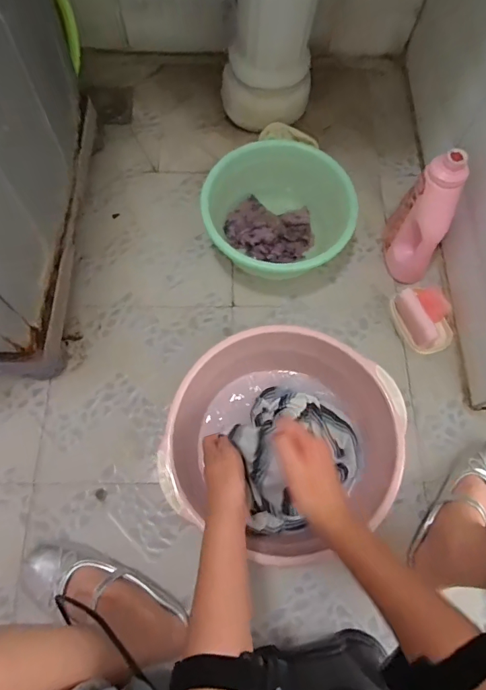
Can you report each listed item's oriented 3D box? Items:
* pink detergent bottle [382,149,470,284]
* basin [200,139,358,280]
[{"bbox_3d":[0.301,-0.199,0.707,0.064,0.221,0.106,4,70,-2],"label":"pink detergent bottle"},{"bbox_3d":[0.060,-0.218,0.755,0.253,0.126,0.231,24,71,6],"label":"basin"}]

